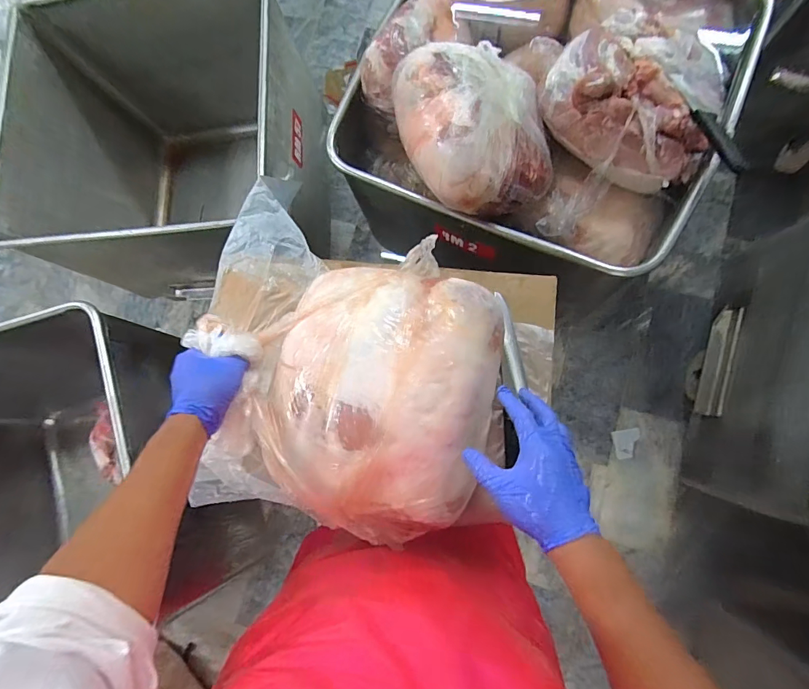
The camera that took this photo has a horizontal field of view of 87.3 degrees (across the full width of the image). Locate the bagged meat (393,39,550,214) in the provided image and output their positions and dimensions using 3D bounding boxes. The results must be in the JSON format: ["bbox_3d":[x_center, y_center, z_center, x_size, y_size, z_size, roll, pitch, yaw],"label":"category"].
[{"bbox_3d":[0.127,-0.365,0.720,0.251,0.154,0.242,-17,79,4],"label":"bagged meat"}]

